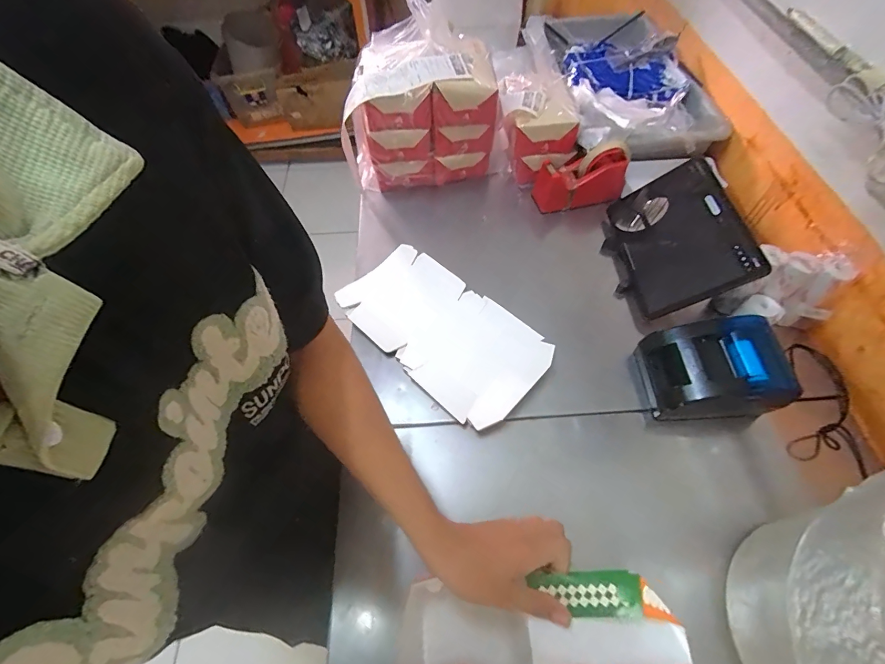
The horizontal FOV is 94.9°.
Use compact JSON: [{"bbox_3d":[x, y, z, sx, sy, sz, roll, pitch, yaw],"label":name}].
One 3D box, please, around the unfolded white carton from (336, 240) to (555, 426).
[{"bbox_3d":[-0.003,-0.011,0.625,0.329,0.028,0.176,39,67,23],"label":"unfolded white carton"}]

